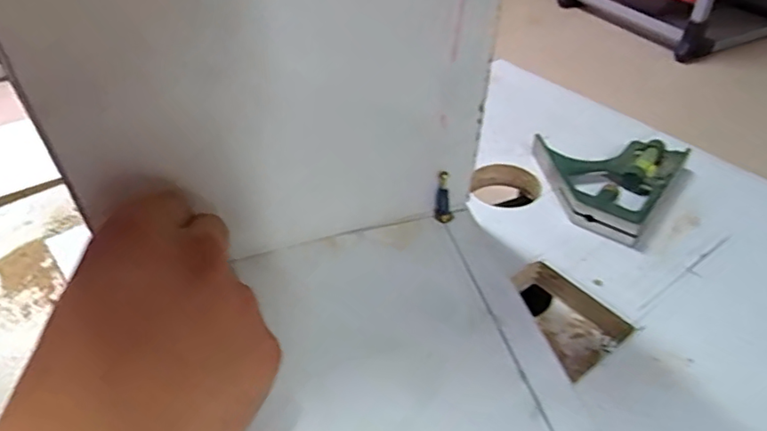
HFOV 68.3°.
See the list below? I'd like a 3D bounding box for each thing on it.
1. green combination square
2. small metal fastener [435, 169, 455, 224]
[{"bbox_3d":[0.143,-0.030,0.385,0.092,0.015,0.102,26,48,27],"label":"green combination square"},{"bbox_3d":[0.035,-0.010,0.324,0.010,0.033,0.007,3,41,5],"label":"small metal fastener"}]

